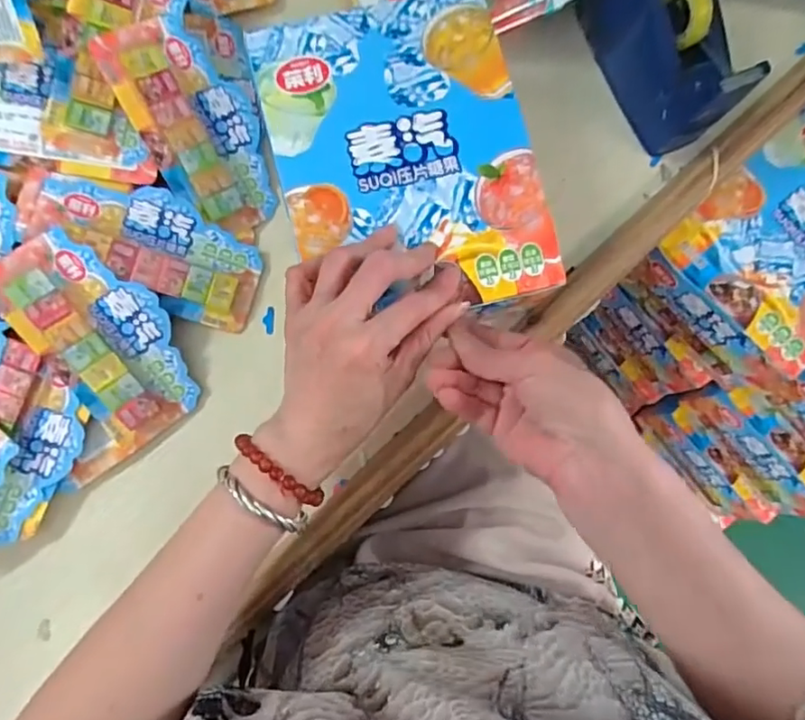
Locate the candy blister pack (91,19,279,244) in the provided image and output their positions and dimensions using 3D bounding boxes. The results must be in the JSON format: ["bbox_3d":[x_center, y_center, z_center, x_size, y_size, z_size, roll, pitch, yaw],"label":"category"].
[{"bbox_3d":[-0.141,-0.163,0.398,0.072,0.025,0.150,-34,110,-6],"label":"candy blister pack"}]

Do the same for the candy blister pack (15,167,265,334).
[{"bbox_3d":[-0.174,-0.083,0.389,0.158,0.012,0.068,26,82,-17],"label":"candy blister pack"}]

